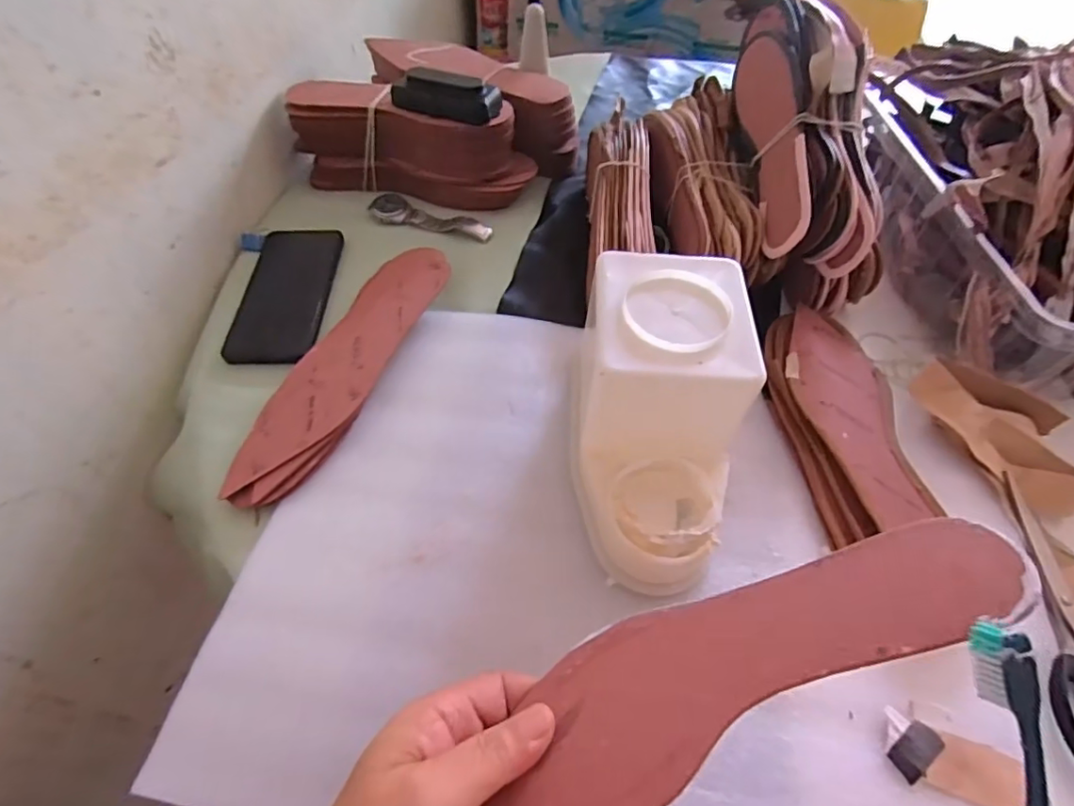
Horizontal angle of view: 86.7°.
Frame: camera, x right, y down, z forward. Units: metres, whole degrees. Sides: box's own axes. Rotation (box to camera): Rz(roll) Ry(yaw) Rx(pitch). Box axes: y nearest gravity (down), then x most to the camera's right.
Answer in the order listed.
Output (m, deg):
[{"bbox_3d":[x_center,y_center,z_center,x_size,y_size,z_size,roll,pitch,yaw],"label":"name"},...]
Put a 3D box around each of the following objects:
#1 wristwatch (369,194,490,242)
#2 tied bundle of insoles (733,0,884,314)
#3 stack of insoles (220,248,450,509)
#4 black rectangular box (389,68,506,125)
[{"bbox_3d":[-0.113,-0.194,0.600,0.135,0.015,0.034,16,55,9],"label":"wristwatch"},{"bbox_3d":[0.244,-0.236,0.504,0.103,0.090,0.292,0,76,-4],"label":"tied bundle of insoles"},{"bbox_3d":[-0.158,-0.036,0.474,0.079,0.040,0.269,18,56,10],"label":"stack of insoles"},{"bbox_3d":[-0.090,-0.310,0.570,0.110,0.041,0.034,19,54,11],"label":"black rectangular box"}]

